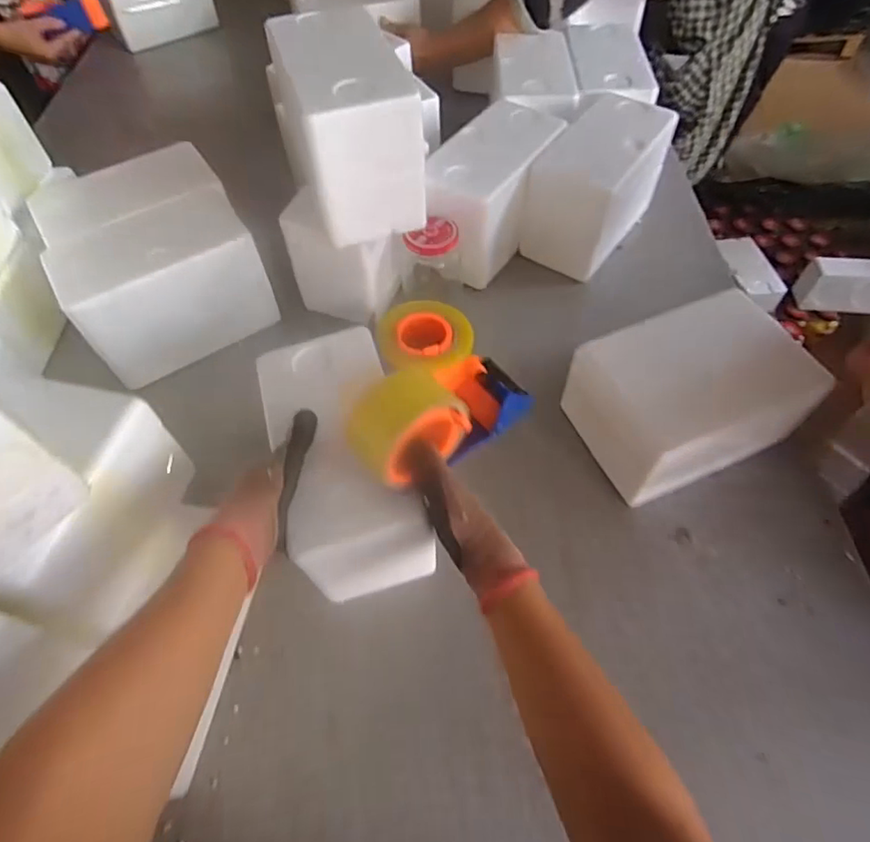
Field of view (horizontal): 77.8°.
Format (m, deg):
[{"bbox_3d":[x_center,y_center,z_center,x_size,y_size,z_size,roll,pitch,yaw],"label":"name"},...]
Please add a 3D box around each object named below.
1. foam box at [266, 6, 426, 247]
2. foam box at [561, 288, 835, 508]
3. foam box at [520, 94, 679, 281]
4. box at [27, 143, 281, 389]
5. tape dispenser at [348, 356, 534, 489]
[{"bbox_3d":[-0.098,-0.334,0.616,0.113,0.173,0.213,-18,58,-8],"label":"foam box"},{"bbox_3d":[0.281,-0.031,0.592,0.212,0.121,0.163,-23,59,-11],"label":"foam box"},{"bbox_3d":[0.236,-0.343,0.789,0.126,0.152,0.213,32,64,21],"label":"foam box"},{"bbox_3d":[-0.361,-0.213,0.709,0.215,0.154,0.228,-29,60,-15],"label":"box"},{"bbox_3d":[0.006,-0.010,0.442,0.150,0.067,0.065,-17,55,-34],"label":"tape dispenser"}]

